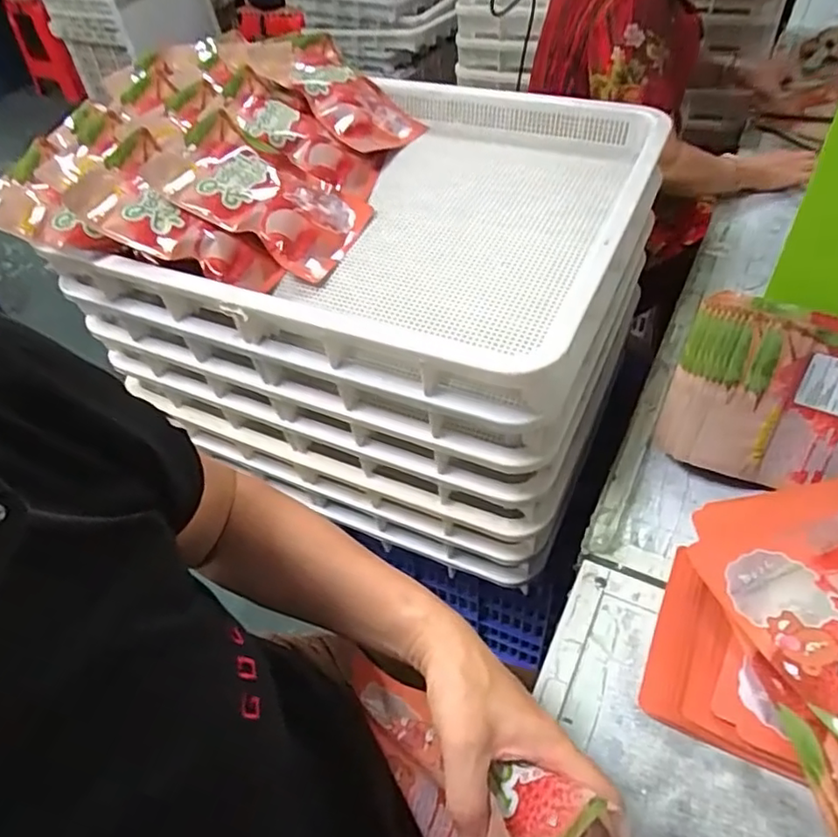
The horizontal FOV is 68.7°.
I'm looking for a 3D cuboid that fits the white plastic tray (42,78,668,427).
[{"bbox_3d":[-0.033,-0.247,0.728,0.547,0.084,0.496,18,52,22],"label":"white plastic tray"}]

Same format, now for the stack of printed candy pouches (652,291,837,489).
[{"bbox_3d":[0.390,-0.006,0.583,0.278,0.175,0.045,18,13,16],"label":"stack of printed candy pouches"}]

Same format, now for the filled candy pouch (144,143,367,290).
[{"bbox_3d":[-0.176,-0.251,0.686,0.221,0.024,0.146,29,52,-6],"label":"filled candy pouch"}]

